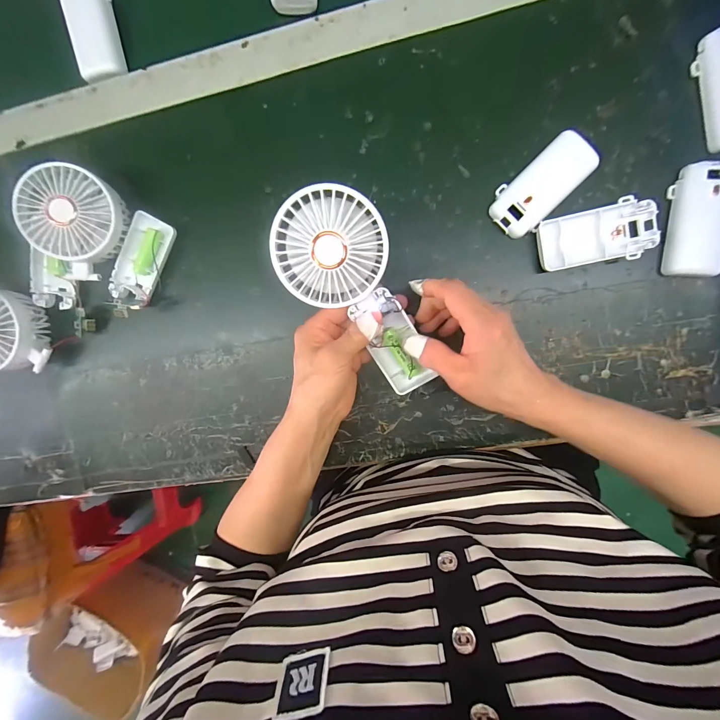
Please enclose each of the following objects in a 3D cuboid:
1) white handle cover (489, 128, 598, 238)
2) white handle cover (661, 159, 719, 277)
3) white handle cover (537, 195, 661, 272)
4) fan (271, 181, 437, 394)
[{"bbox_3d":[0.163,-0.157,0.297,0.048,0.018,0.095,42,99,2],"label":"white handle cover"},{"bbox_3d":[0.288,-0.119,0.281,0.040,0.015,0.092,1,96,7],"label":"white handle cover"},{"bbox_3d":[0.210,-0.111,0.296,0.096,0.014,0.049,-7,95,8],"label":"white handle cover"},{"bbox_3d":[0.003,-0.048,0.272,0.081,0.025,0.178,-30,117,9],"label":"fan"}]

